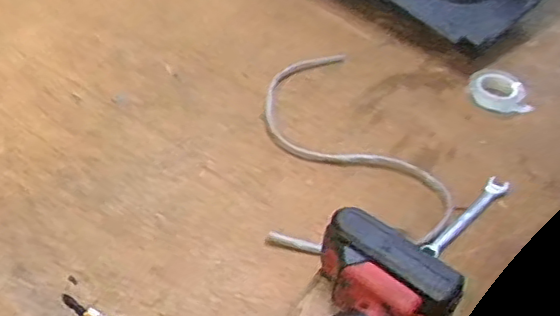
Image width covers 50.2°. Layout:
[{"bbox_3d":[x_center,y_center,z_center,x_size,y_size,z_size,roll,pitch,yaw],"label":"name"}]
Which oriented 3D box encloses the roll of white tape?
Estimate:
[{"bbox_3d":[0.248,-0.075,0.670,0.070,0.028,0.050,21,48,13],"label":"roll of white tape"}]

